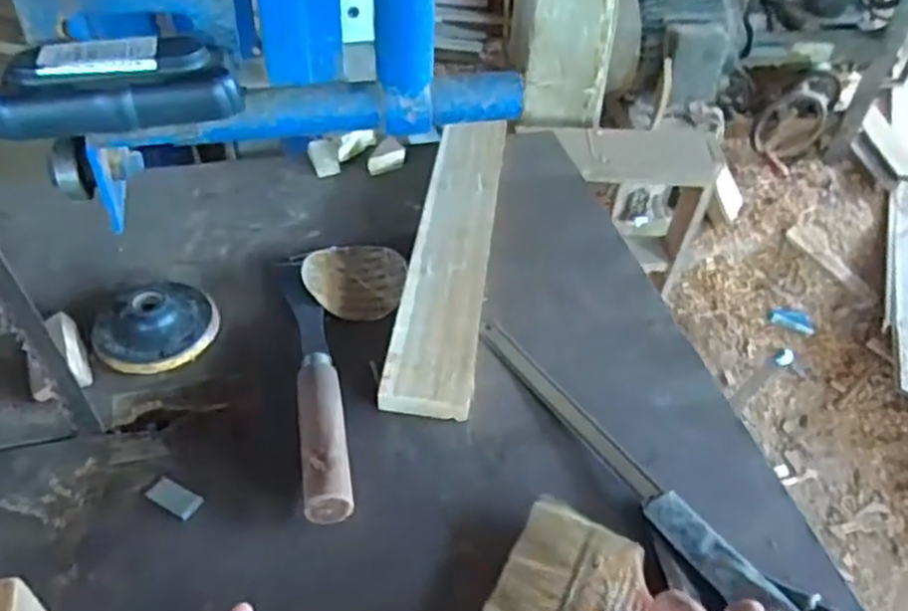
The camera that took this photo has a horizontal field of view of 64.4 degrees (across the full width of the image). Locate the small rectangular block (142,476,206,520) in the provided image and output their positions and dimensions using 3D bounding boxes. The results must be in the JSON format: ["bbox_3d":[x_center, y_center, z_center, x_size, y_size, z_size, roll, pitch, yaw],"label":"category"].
[{"bbox_3d":[-0.182,0.126,0.470,0.038,0.004,0.019,21,41,21],"label":"small rectangular block"}]

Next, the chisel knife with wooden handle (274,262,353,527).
[{"bbox_3d":[-0.106,0.042,0.535,0.033,0.025,0.255,-8,46,-13],"label":"chisel knife with wooden handle"}]

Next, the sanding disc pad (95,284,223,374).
[{"bbox_3d":[-0.233,0.012,0.561,0.089,0.033,0.080,-22,50,-24],"label":"sanding disc pad"}]

